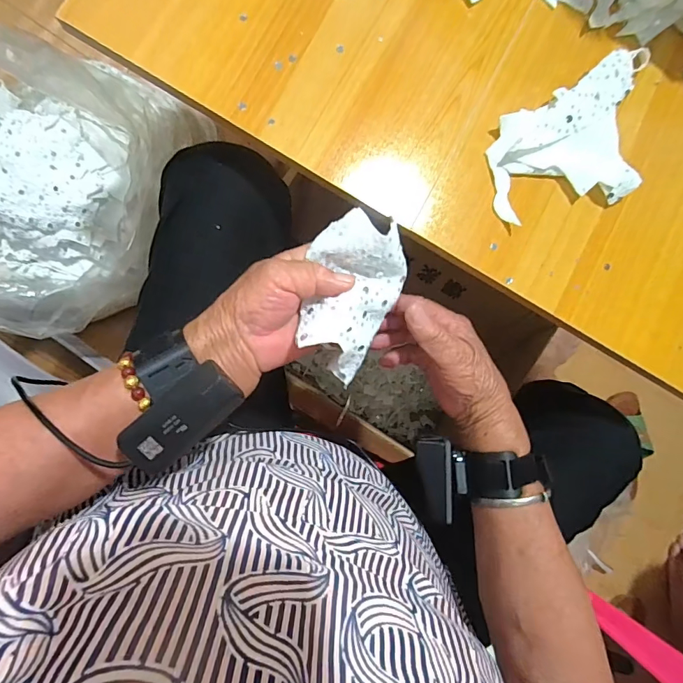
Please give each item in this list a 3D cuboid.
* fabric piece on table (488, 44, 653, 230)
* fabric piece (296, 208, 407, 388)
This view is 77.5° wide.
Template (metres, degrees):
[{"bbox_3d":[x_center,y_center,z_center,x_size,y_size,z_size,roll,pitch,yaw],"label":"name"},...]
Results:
[{"bbox_3d":[0.199,-0.162,0.354,0.173,0.018,0.101,-32,93,-7],"label":"fabric piece on table"},{"bbox_3d":[0.007,-0.035,0.310,0.076,0.042,0.113,31,86,-6],"label":"fabric piece"}]

